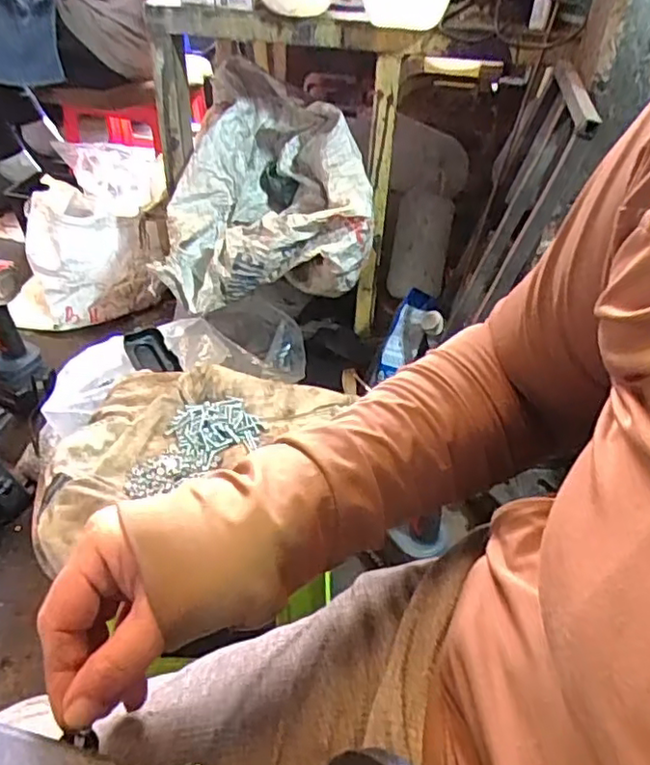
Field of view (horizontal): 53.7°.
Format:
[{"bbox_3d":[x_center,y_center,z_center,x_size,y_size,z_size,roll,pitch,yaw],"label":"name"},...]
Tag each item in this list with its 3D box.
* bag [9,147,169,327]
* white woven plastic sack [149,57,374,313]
[{"bbox_3d":[-0.431,-0.261,1.145,0.281,0.237,0.223,-12,44,-18],"label":"bag"},{"bbox_3d":[-0.078,-0.275,0.920,0.271,0.222,0.289,2,41,-3],"label":"white woven plastic sack"}]

